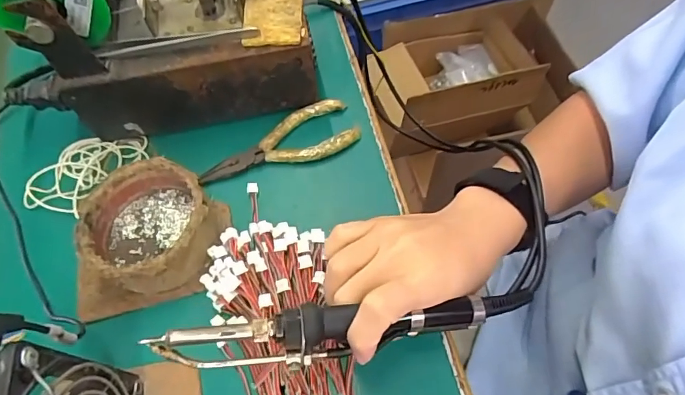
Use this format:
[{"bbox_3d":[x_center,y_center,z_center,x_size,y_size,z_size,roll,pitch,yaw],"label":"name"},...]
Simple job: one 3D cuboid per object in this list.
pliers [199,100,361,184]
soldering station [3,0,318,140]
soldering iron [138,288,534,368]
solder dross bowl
[{"bbox_3d":[-0.051,-0.044,0.359,0.123,0.007,0.047,-18,63,-8],"label":"pliers"},{"bbox_3d":[-0.123,-0.130,0.353,0.191,0.106,0.111,-10,62,-4],"label":"soldering station"},{"bbox_3d":[0.008,0.071,0.251,0.205,0.017,0.024,-3,61,-12],"label":"soldering iron"},{"bbox_3d":[-0.130,0.020,0.313,0.079,0.041,0.085,0,62,1],"label":"solder dross bowl"}]

